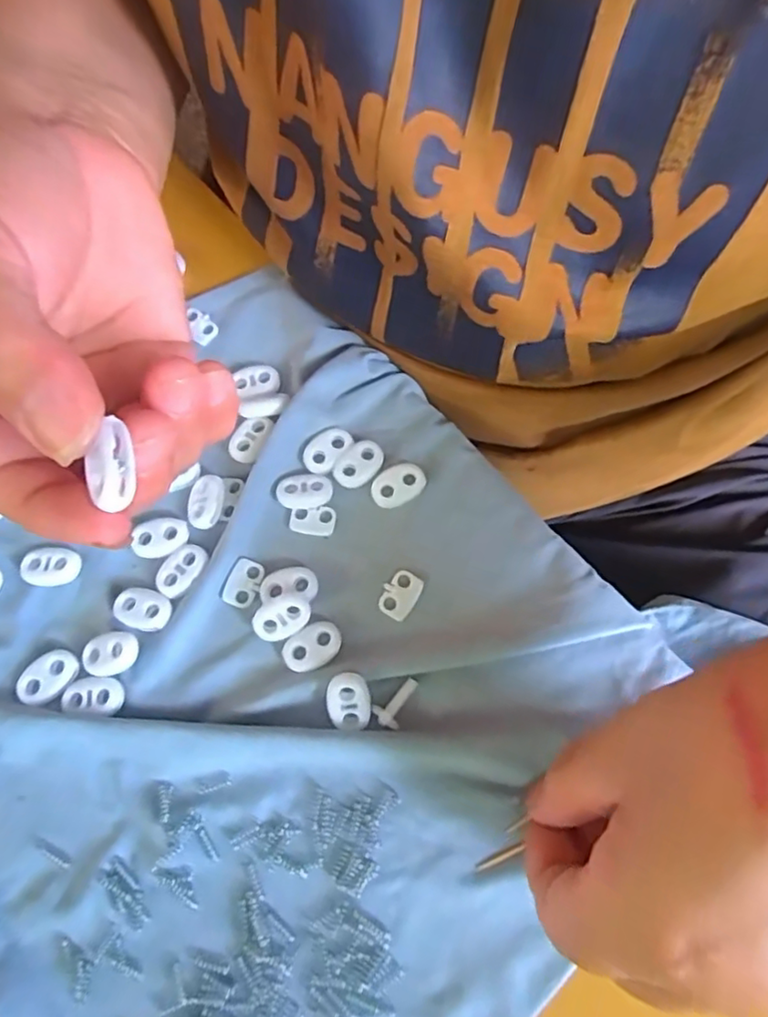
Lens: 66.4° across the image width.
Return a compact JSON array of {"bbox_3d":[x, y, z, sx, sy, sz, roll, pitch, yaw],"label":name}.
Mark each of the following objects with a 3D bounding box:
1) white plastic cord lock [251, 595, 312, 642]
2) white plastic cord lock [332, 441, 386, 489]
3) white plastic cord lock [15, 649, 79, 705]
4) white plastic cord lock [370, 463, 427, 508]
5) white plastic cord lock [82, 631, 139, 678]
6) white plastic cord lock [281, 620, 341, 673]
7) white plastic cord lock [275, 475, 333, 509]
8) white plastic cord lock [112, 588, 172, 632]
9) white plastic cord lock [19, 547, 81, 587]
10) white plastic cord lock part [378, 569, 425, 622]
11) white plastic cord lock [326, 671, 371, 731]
[{"bbox_3d":[-0.038,0.041,0.220,0.022,0.008,0.015,-24,94,-2],"label":"white plastic cord lock"},{"bbox_3d":[-0.010,-0.019,0.239,0.015,0.004,0.022,38,77,11],"label":"white plastic cord lock"},{"bbox_3d":[-0.125,0.062,0.217,0.016,0.004,0.022,42,78,12],"label":"white plastic cord lock"},{"bbox_3d":[0.006,-0.010,0.237,0.023,0.004,0.015,-19,74,-5],"label":"white plastic cord lock"},{"bbox_3d":[-0.102,0.054,0.216,0.022,0.005,0.015,-9,73,-2],"label":"white plastic cord lock"},{"bbox_3d":[-0.027,0.052,0.219,0.022,0.004,0.015,-34,76,-9],"label":"white plastic cord lock"},{"bbox_3d":[-0.032,-0.007,0.236,0.022,0.004,0.012,-8,73,-2],"label":"white plastic cord lock"},{"bbox_3d":[-0.092,0.038,0.222,0.022,0.004,0.015,15,74,5],"label":"white plastic cord lock"},{"bbox_3d":[-0.131,0.023,0.230,0.021,0.006,0.014,0,73,1],"label":"white plastic cord lock"},{"bbox_3d":[0.006,0.033,0.225,0.013,0.004,0.018,30,76,9],"label":"white plastic cord lock part"},{"bbox_3d":[-0.013,0.069,0.209,0.015,0.008,0.020,-6,73,-1],"label":"white plastic cord lock"}]

